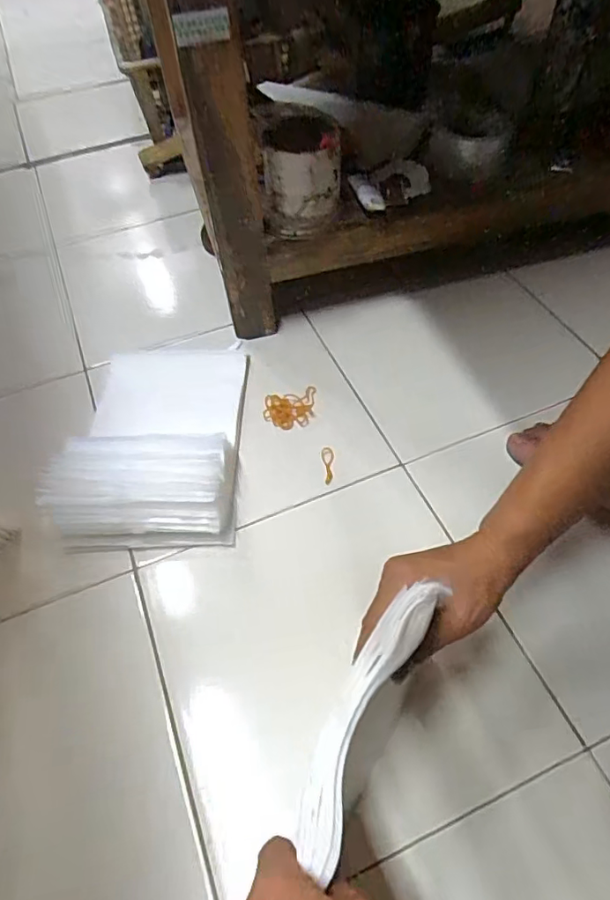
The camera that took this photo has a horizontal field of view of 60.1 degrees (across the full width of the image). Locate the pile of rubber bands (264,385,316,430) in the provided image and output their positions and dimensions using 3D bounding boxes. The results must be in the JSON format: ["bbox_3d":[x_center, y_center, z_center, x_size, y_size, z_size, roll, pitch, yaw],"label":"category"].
[{"bbox_3d":[-0.014,-0.052,0.618,0.068,0.010,0.050,-18,56,-10],"label":"pile of rubber bands"}]

